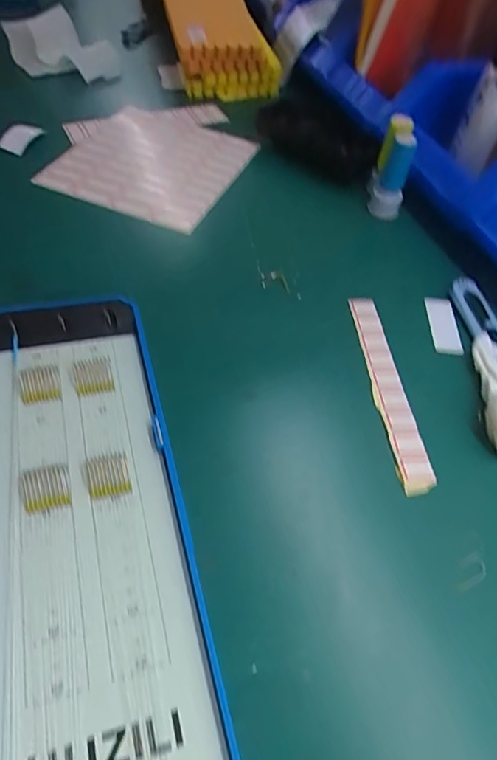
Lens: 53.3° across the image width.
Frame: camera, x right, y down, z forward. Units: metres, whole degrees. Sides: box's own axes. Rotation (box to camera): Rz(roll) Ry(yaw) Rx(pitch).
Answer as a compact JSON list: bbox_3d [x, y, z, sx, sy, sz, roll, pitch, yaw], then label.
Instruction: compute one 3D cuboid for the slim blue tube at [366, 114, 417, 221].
[{"bbox_3d":[0.111,-0.164,0.384,0.026,0.065,0.033,14,52,6],"label":"slim blue tube"}]

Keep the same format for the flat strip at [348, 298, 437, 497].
[{"bbox_3d":[0.082,0.002,0.293,0.019,0.004,0.136,-4,54,-4],"label":"flat strip"}]

